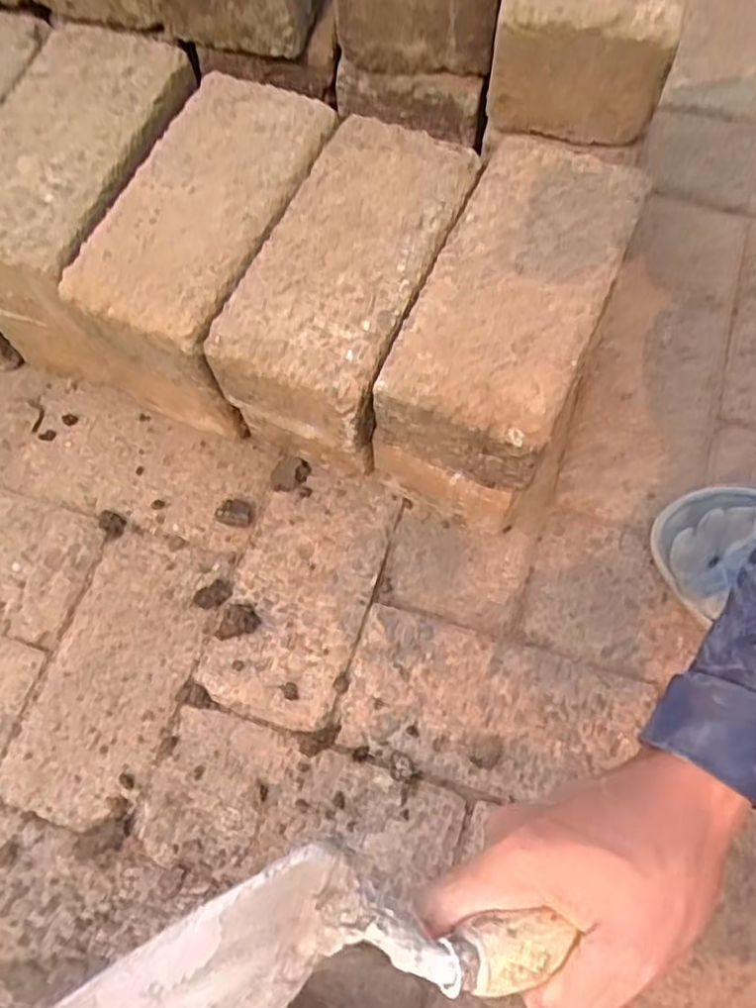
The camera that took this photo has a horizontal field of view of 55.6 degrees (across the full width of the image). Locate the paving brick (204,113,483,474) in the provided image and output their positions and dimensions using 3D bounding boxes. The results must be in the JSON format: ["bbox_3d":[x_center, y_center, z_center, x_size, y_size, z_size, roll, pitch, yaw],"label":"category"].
[{"bbox_3d":[-0.020,-0.145,0.475,0.102,0.067,0.213,22,70,11],"label":"paving brick"}]

